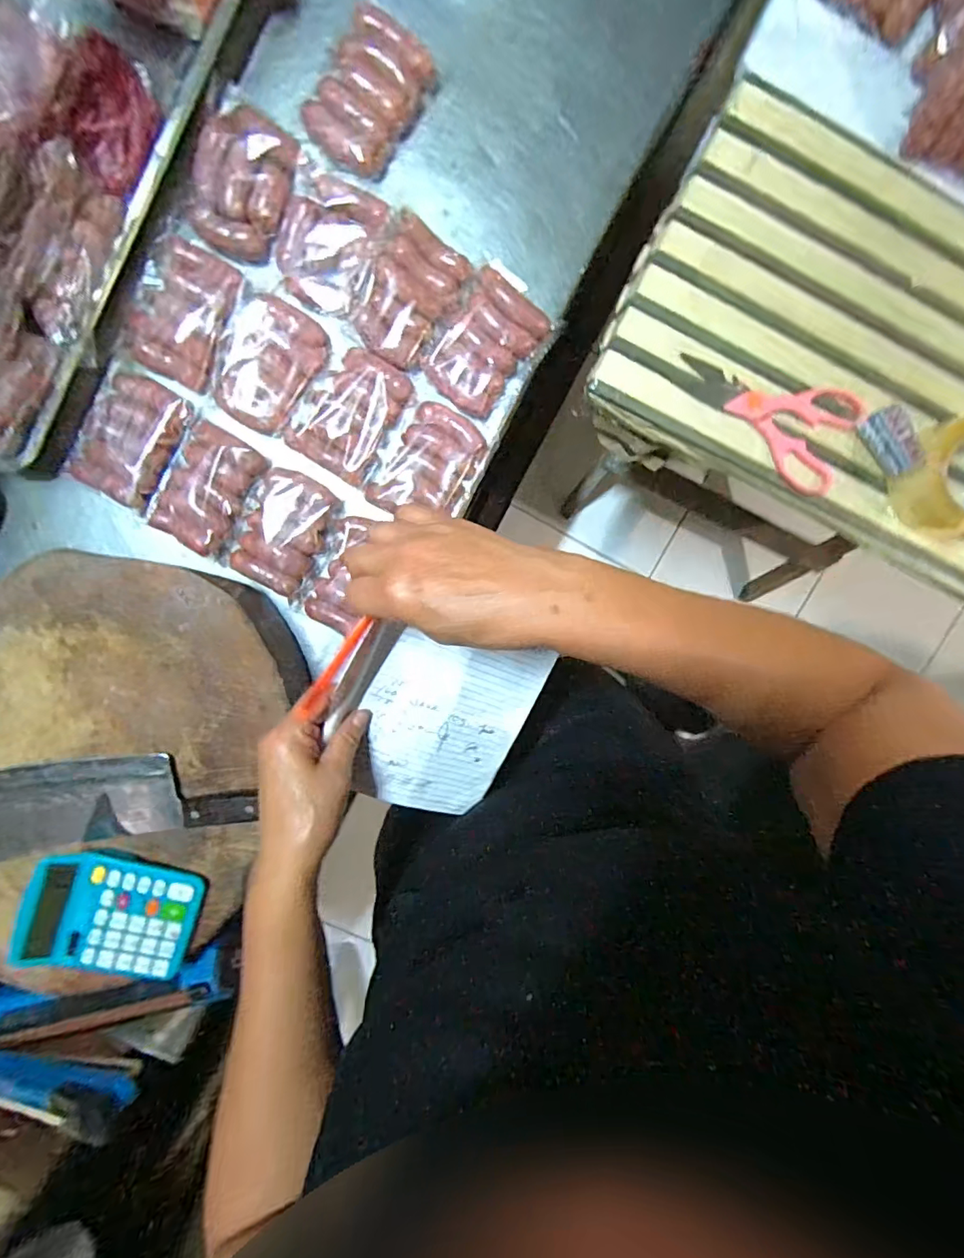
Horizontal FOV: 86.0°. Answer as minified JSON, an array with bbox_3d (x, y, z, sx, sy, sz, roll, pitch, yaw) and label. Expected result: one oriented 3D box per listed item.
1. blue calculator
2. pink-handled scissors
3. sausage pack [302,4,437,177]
[{"bbox_3d":[-0.366,0.287,0.513,0.150,0.033,0.118,16,97,-6],"label":"blue calculator"},{"bbox_3d":[0.287,-0.213,0.525,0.183,0.021,0.094,18,97,-7],"label":"pink-handled scissors"},{"bbox_3d":[-0.114,-0.529,0.513,0.092,0.032,0.134,31,95,-8],"label":"sausage pack"}]

